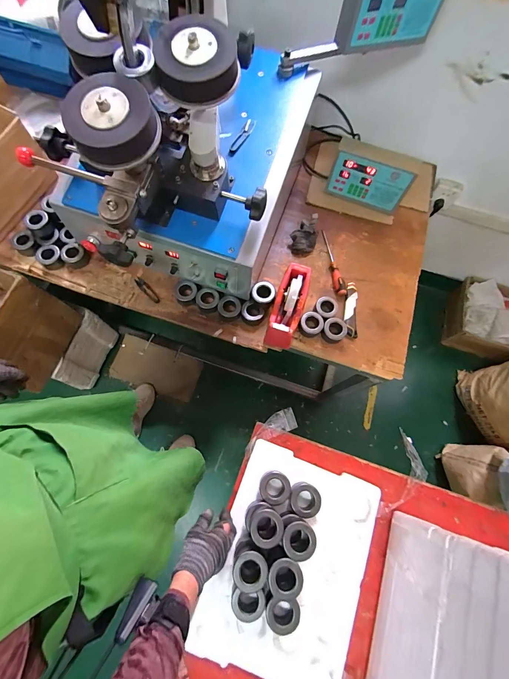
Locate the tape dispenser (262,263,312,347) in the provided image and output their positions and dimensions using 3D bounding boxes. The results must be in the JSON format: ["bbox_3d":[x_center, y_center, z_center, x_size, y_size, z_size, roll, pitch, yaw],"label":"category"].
[{"bbox_3d":[0.085,-0.087,0.766,0.076,0.127,0.207,17,71,4],"label":"tape dispenser"}]

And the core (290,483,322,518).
[{"bbox_3d":[0.104,0.327,0.604,0.057,0.036,0.062,1,71,-2],"label":"core"}]

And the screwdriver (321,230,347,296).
[{"bbox_3d":[0.228,-0.231,0.854,0.021,0.028,0.230,-6,71,-4],"label":"screwdriver"}]

